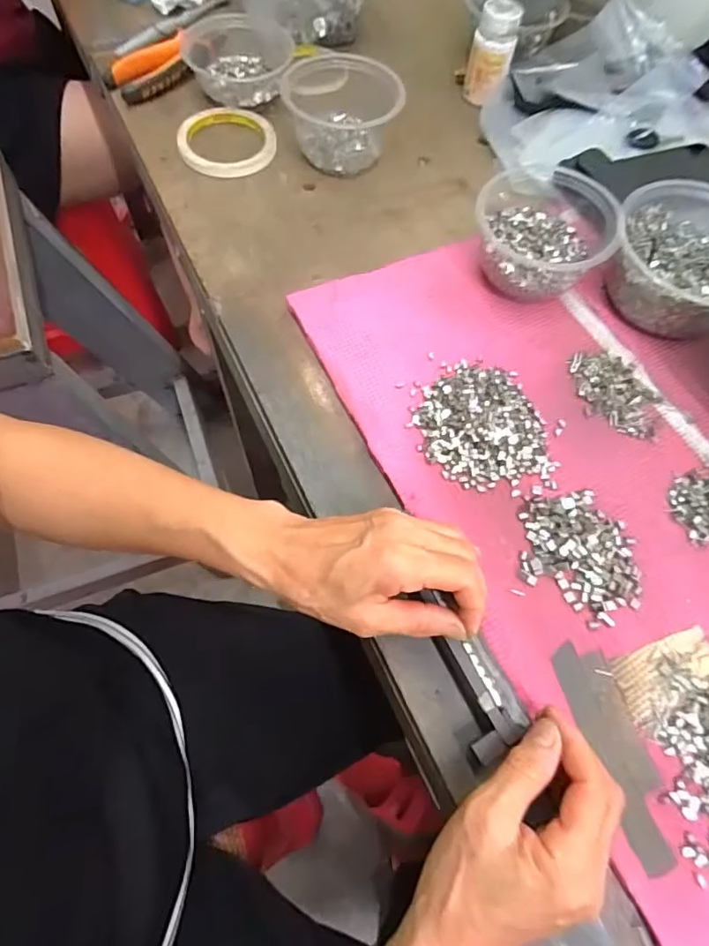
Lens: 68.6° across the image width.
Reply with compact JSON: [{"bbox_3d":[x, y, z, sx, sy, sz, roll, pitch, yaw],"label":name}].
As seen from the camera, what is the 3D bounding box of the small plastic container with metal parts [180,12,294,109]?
[{"bbox_3d":[-0.123,-0.440,0.554,0.115,0.039,0.106,-9,67,-5],"label":"small plastic container with metal parts"}]

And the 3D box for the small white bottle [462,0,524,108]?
[{"bbox_3d":[0.148,-0.453,0.559,0.045,0.079,0.047,14,67,5],"label":"small white bottle"}]

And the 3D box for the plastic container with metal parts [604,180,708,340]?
[{"bbox_3d":[0.287,-0.184,0.443,0.131,0.059,0.145,43,72,16],"label":"plastic container with metal parts"}]

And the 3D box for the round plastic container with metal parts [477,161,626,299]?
[{"bbox_3d":[0.162,-0.203,0.447,0.105,0.061,0.102,0,66,-1],"label":"round plastic container with metal parts"}]

